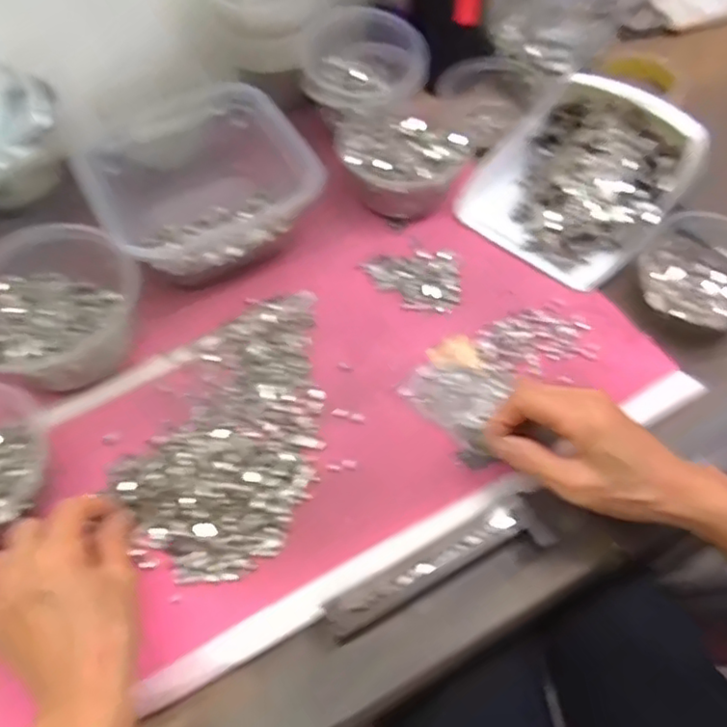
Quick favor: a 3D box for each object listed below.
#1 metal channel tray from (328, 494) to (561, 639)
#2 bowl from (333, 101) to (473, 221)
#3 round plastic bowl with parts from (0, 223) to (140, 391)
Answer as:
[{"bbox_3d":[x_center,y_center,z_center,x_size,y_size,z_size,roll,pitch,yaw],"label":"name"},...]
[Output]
[{"bbox_3d":[0.049,0.130,0.401,0.148,0.025,0.033,-25,60,-13],"label":"metal channel tray"},{"bbox_3d":[0.035,-0.189,0.578,0.112,0.047,0.113,-1,58,1],"label":"bowl"},{"bbox_3d":[-0.244,-0.041,0.488,0.115,0.078,0.119,-1,58,1],"label":"round plastic bowl with parts"}]

